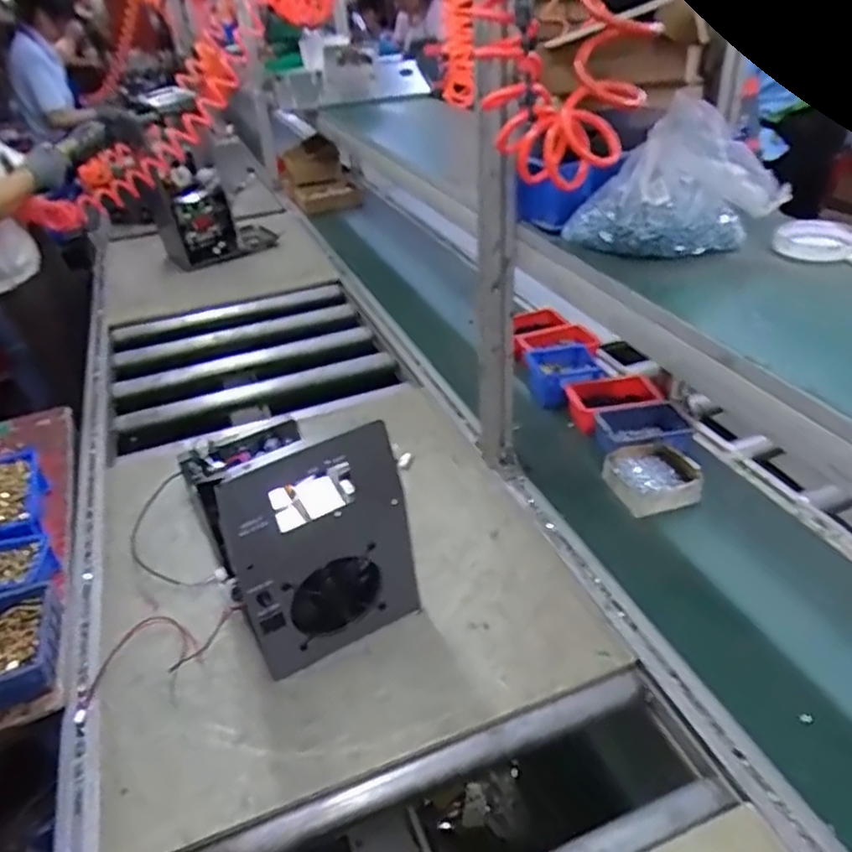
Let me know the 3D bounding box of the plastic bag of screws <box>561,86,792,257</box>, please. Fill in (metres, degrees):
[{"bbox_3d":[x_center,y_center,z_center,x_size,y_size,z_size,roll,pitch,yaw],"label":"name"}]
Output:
[{"bbox_3d":[0.274,-0.272,0.747,0.202,0.145,0.110,-7,32,-6],"label":"plastic bag of screws"}]

